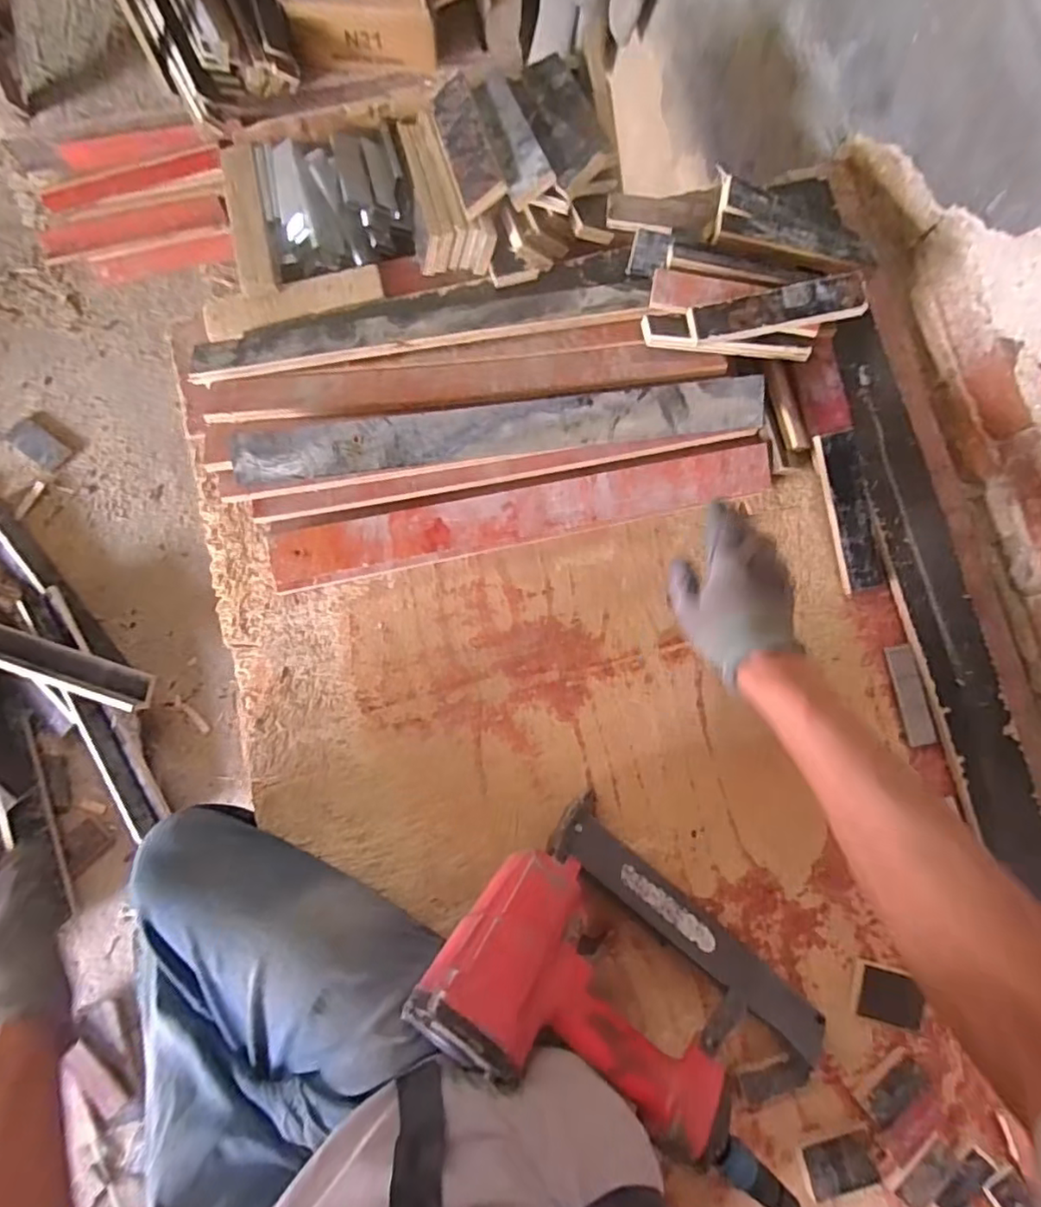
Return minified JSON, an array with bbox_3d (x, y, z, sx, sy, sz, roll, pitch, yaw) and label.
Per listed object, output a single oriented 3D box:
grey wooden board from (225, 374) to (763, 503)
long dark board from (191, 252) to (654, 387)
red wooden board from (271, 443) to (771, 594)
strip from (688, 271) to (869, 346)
[{"bbox_3d":[-0.016,-0.161,0.578,0.502,0.013,0.056,-8,114,-3],"label":"grey wooden board"},{"bbox_3d":[-0.099,-0.297,0.629,0.456,0.016,0.108,-9,58,-2],"label":"long dark board"},{"bbox_3d":[0.006,-0.088,0.603,0.495,0.015,0.055,-12,102,-3],"label":"red wooden board"},{"bbox_3d":[0.244,-0.279,0.571,0.163,0.013,0.037,-10,112,1],"label":"strip"}]

